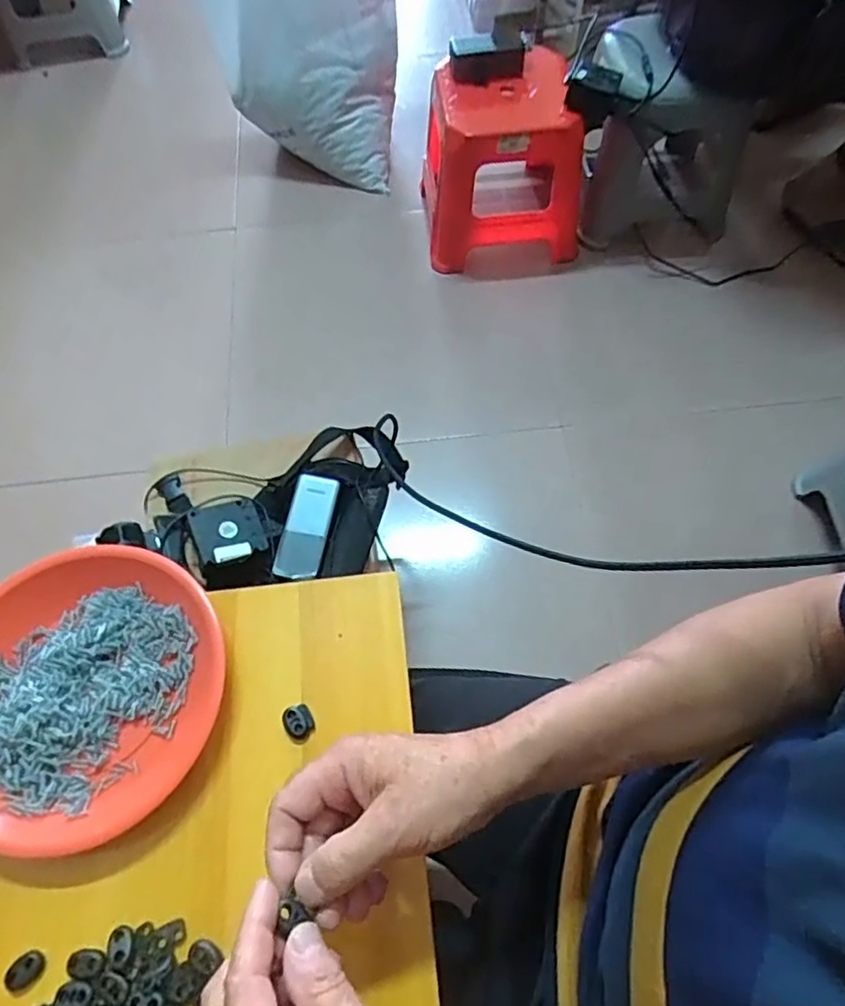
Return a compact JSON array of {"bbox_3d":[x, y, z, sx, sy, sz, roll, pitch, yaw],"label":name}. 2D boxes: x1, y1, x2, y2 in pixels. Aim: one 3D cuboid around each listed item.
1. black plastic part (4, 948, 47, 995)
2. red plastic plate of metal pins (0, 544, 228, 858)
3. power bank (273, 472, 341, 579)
[{"bbox_3d":[-0.232,0.273,0.367,0.022,0.004,0.018,-40,68,-17],"label":"black plastic part"},{"bbox_3d":[-0.230,0.126,0.422,0.185,0.030,0.181,-1,63,2],"label":"red plastic plate of metal pins"},{"bbox_3d":[-0.135,0.025,0.734,0.051,0.020,0.125,9,64,7],"label":"power bank"}]

